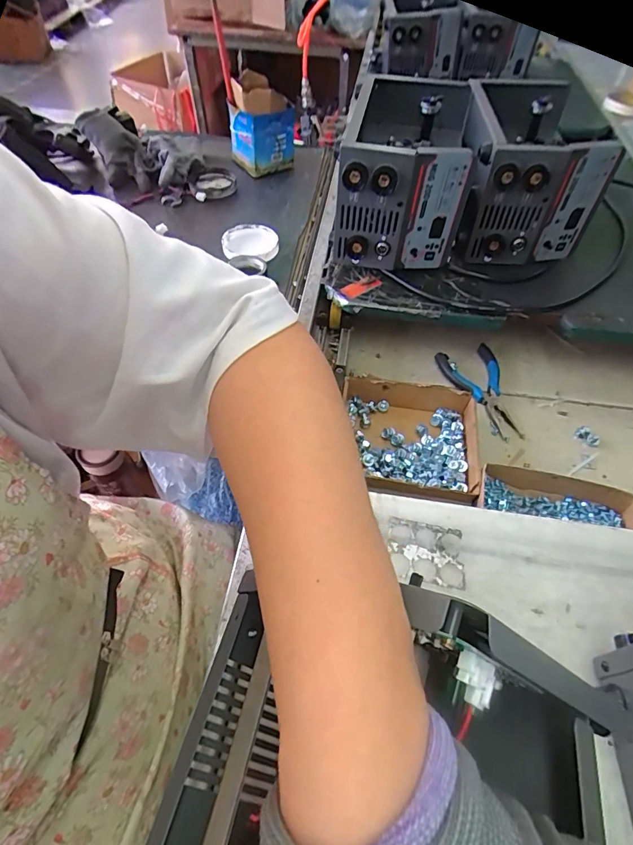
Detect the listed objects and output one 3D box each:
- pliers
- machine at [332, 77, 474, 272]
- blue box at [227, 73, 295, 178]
[{"bbox_3d":[0.231,-0.044,0.598,0.081,0.027,0.154,-8,54,-7],"label":"pliers"},{"bbox_3d":[0.131,-0.377,0.641,0.173,0.159,0.289,11,54,6],"label":"machine"},{"bbox_3d":[-0.102,-0.548,0.787,0.105,0.129,0.092,-23,58,-17],"label":"blue box"}]

